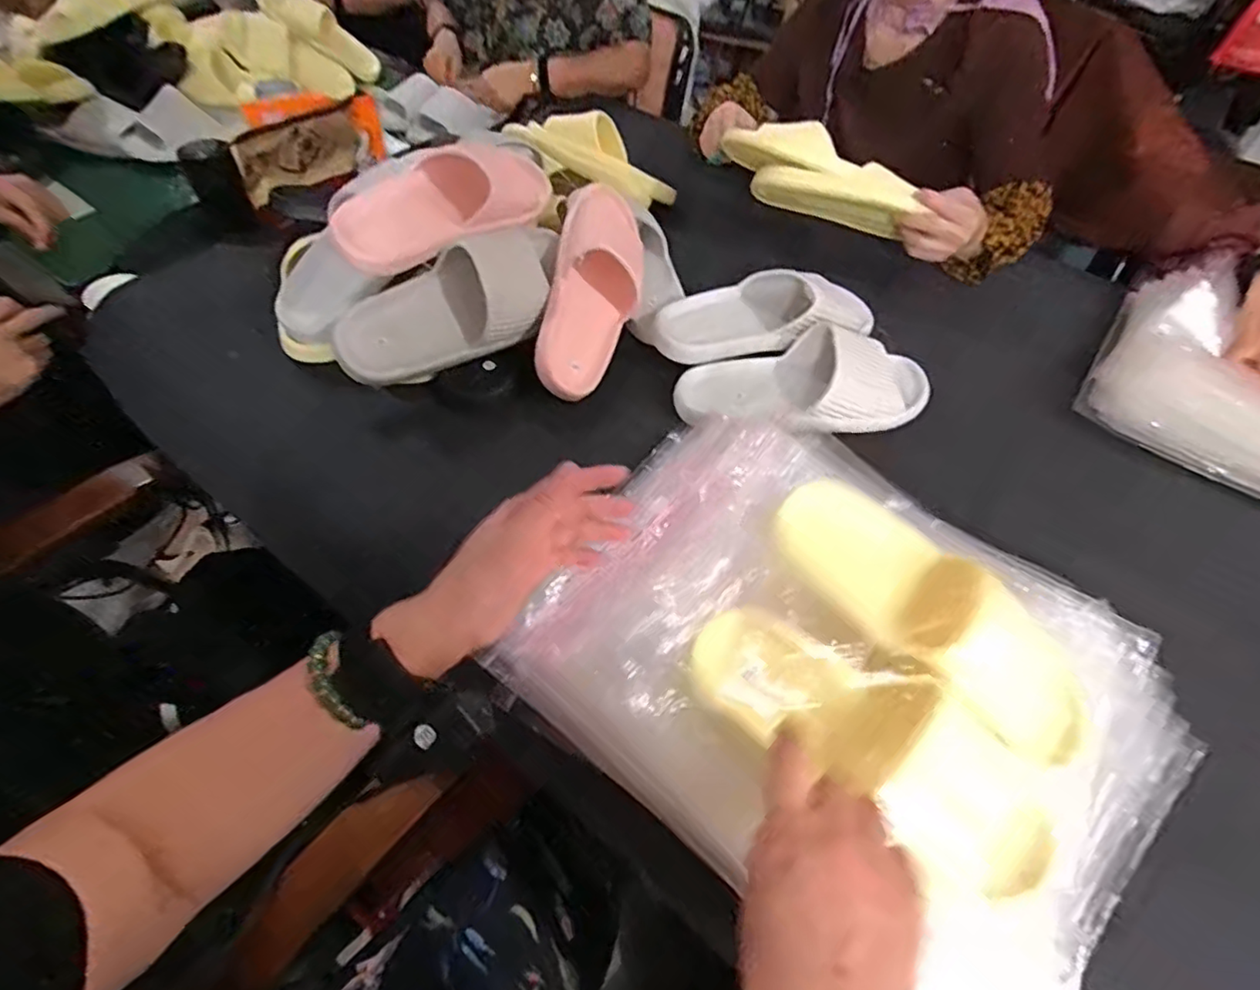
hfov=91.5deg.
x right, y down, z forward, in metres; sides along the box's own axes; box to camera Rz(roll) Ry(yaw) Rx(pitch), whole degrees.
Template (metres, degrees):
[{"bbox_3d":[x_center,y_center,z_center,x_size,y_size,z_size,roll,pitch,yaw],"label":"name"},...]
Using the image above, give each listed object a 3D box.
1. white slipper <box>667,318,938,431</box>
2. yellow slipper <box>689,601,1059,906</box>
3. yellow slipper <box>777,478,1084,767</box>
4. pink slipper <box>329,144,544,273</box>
[{"bbox_3d":[0.198,-0.126,0.662,0.292,0.069,0.128,-10,54,-10],"label":"white slipper"},{"bbox_3d":[0.159,0.155,0.397,0.243,0.055,0.089,32,57,12],"label":"yellow slipper"},{"bbox_3d":[0.220,0.082,0.453,0.100,0.064,0.244,-28,59,-22],"label":"yellow slipper"},{"bbox_3d":[-0.184,-0.313,0.643,0.253,0.072,0.086,-34,62,-25],"label":"pink slipper"}]

